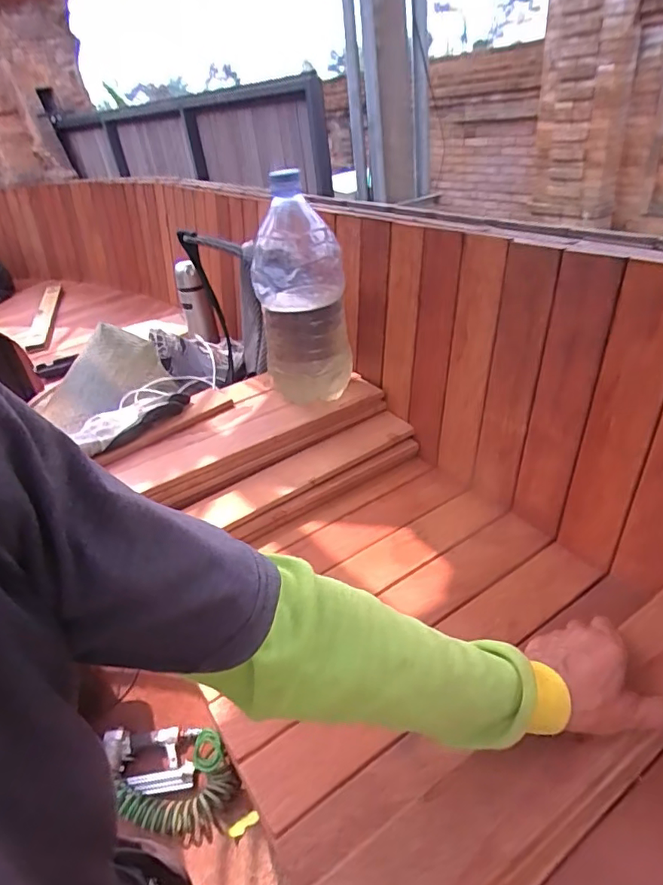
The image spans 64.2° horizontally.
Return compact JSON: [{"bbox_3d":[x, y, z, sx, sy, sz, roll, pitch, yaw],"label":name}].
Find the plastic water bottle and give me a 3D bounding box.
[{"bbox_3d":[-0.042,-0.198,0.750,0.122,0.306,0.099,-10,33,-2],"label":"plastic water bottle"}]

